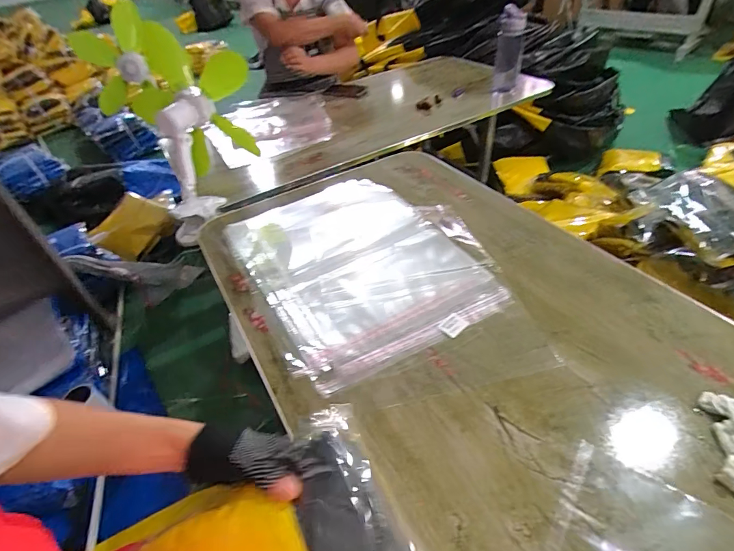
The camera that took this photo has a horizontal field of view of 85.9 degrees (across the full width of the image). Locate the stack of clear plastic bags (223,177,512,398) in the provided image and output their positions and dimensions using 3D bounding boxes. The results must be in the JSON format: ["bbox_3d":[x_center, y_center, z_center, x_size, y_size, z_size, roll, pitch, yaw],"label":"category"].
[{"bbox_3d":[-0.014,-0.044,0.732,0.390,0.013,0.488,-23,44,-17],"label":"stack of clear plastic bags"}]

